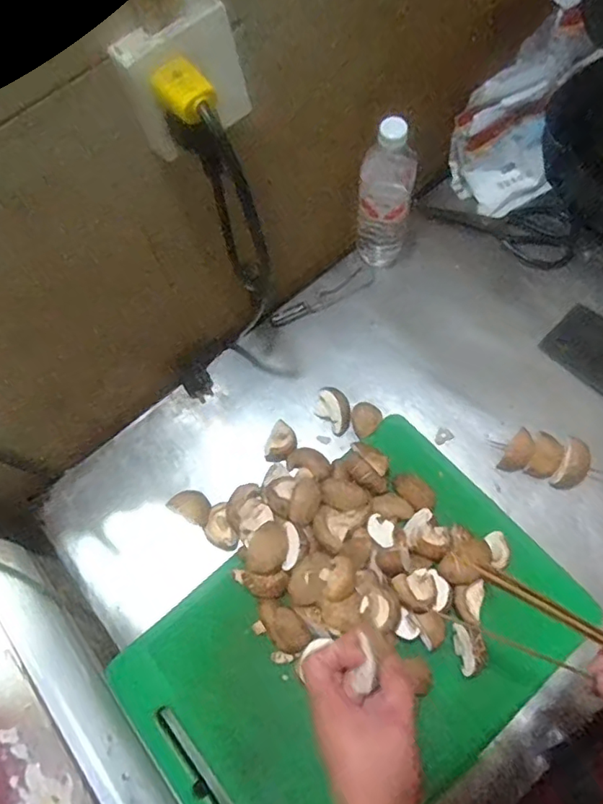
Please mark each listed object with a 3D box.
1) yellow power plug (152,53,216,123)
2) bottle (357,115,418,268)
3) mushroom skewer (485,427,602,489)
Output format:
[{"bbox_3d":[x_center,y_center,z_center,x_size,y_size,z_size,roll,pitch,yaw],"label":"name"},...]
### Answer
[{"bbox_3d":[-0.086,-0.232,0.418,0.037,0.024,0.043,-35,85,-15],"label":"yellow power plug"},{"bbox_3d":[0.109,-0.260,0.724,0.072,0.241,0.061,11,69,9],"label":"bottle"},{"bbox_3d":[0.347,0.084,0.686,0.220,0.050,0.055,19,71,12],"label":"mushroom skewer"}]

